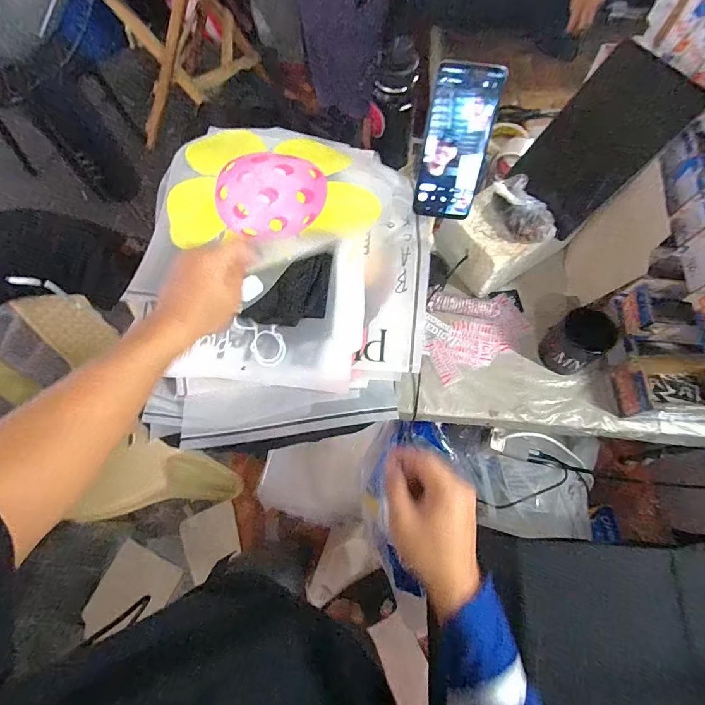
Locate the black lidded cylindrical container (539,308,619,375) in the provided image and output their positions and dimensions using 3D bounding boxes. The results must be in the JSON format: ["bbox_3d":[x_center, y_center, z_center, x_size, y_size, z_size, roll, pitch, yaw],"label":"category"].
[{"bbox_3d":[0.365,-0.014,0.655,0.083,0.098,0.078,0,67,0],"label":"black lidded cylindrical container"}]

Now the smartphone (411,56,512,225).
[{"bbox_3d":[0.124,-0.247,0.481,0.075,0.168,0.015,10,40,4],"label":"smartphone"}]

